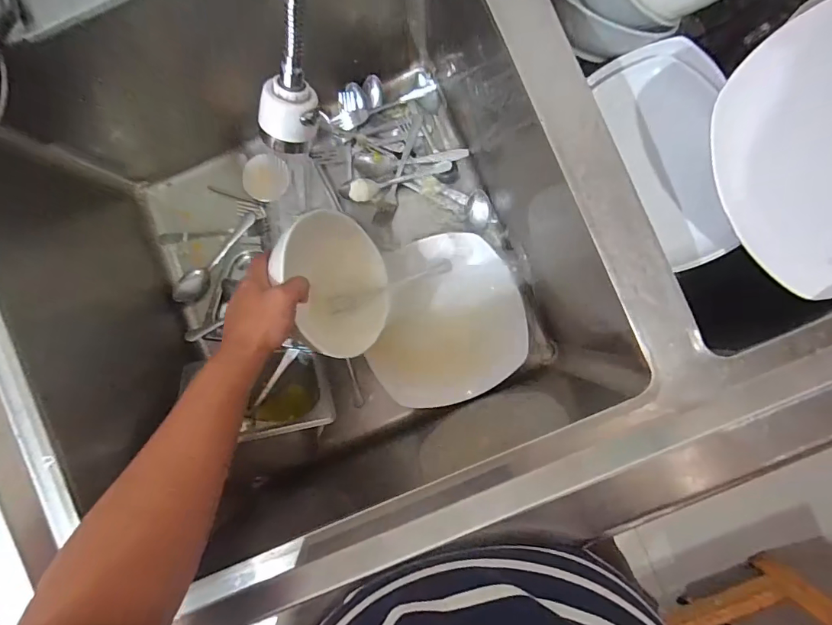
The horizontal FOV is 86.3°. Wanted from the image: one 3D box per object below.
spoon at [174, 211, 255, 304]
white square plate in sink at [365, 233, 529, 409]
[{"bbox_3d":[-0.301,-0.082,0.664,0.041,0.028,0.168,43,91,3],"label":"spoon"},{"bbox_3d":[0.040,0.009,0.638,0.216,0.023,0.230,-16,88,2],"label":"white square plate in sink"}]

